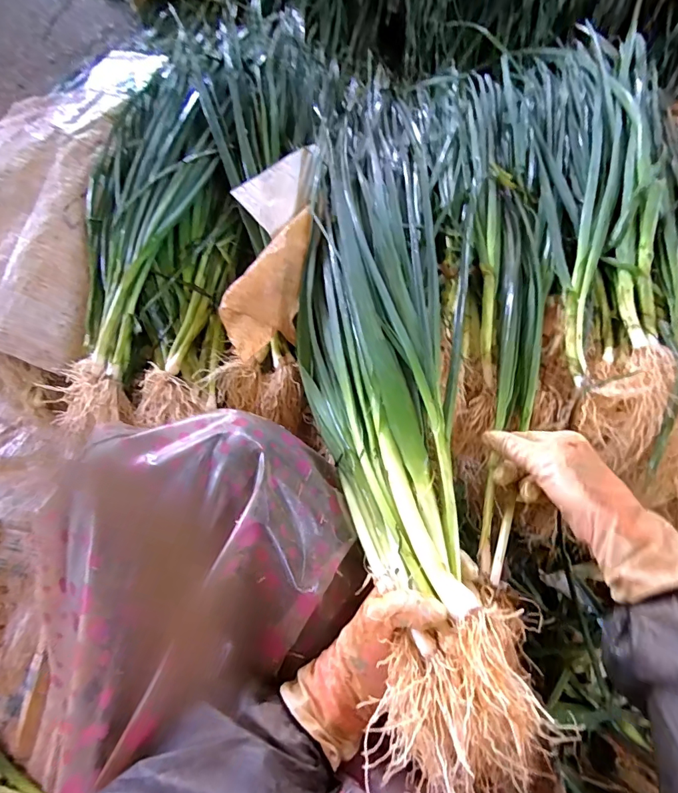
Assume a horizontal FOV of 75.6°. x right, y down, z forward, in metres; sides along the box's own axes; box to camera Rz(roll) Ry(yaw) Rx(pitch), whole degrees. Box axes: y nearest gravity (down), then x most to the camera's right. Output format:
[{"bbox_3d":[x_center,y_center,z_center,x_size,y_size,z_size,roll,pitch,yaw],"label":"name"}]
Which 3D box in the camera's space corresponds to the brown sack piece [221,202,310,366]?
[{"bbox_3d":[-0.071,-0.146,0.526,0.059,0.096,0.237,13,70,7],"label":"brown sack piece"}]

